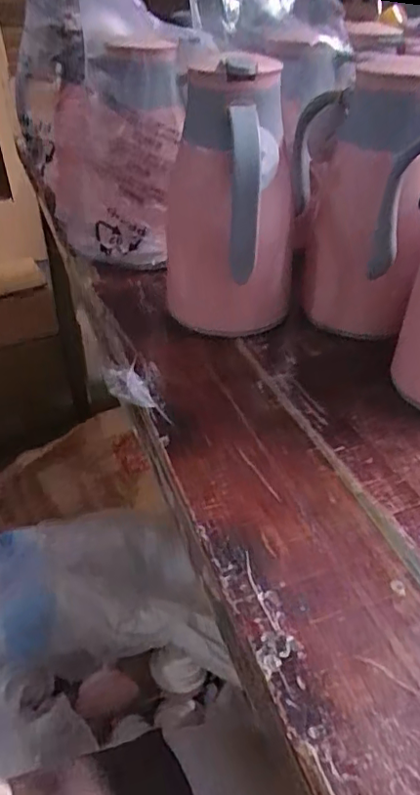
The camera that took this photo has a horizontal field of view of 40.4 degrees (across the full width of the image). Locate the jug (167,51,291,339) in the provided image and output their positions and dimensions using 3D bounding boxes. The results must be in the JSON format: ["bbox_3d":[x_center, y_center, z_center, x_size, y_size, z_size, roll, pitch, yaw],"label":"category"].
[{"bbox_3d":[0.011,-0.199,0.583,0.113,0.251,0.191,-4,38,-4],"label":"jug"}]

